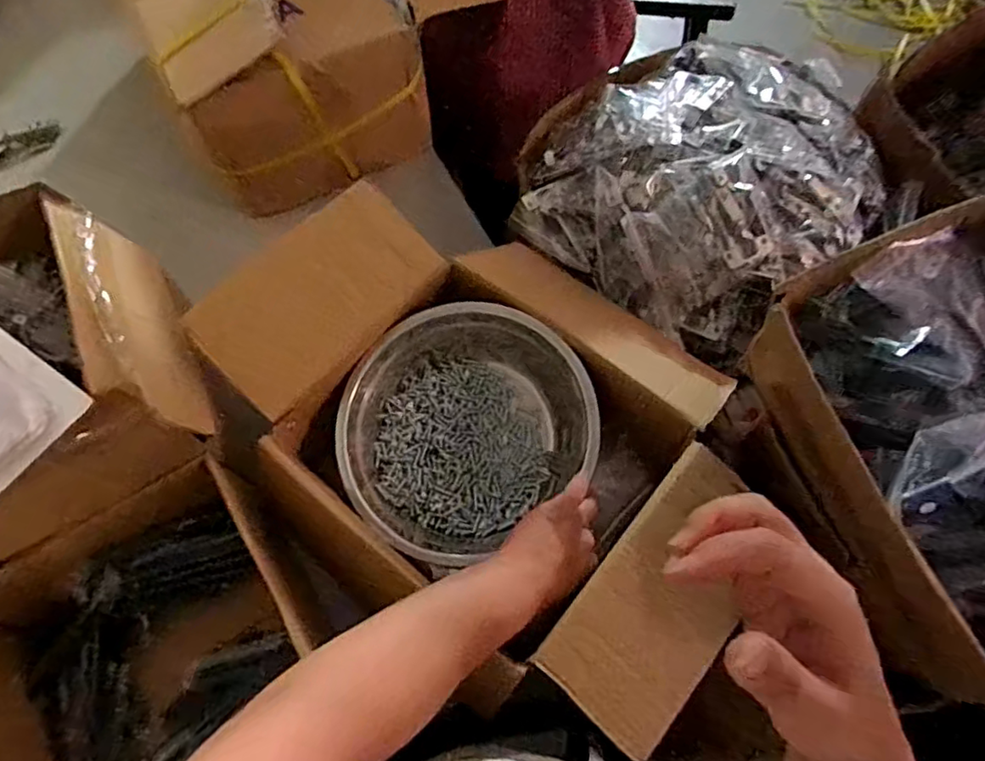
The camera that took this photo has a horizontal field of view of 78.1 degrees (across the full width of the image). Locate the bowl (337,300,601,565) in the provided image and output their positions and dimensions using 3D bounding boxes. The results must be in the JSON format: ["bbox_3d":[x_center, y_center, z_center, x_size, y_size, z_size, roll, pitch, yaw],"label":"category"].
[{"bbox_3d":[-0.035,0.042,0.613,0.233,0.077,0.218,0,65,0],"label":"bowl"}]

